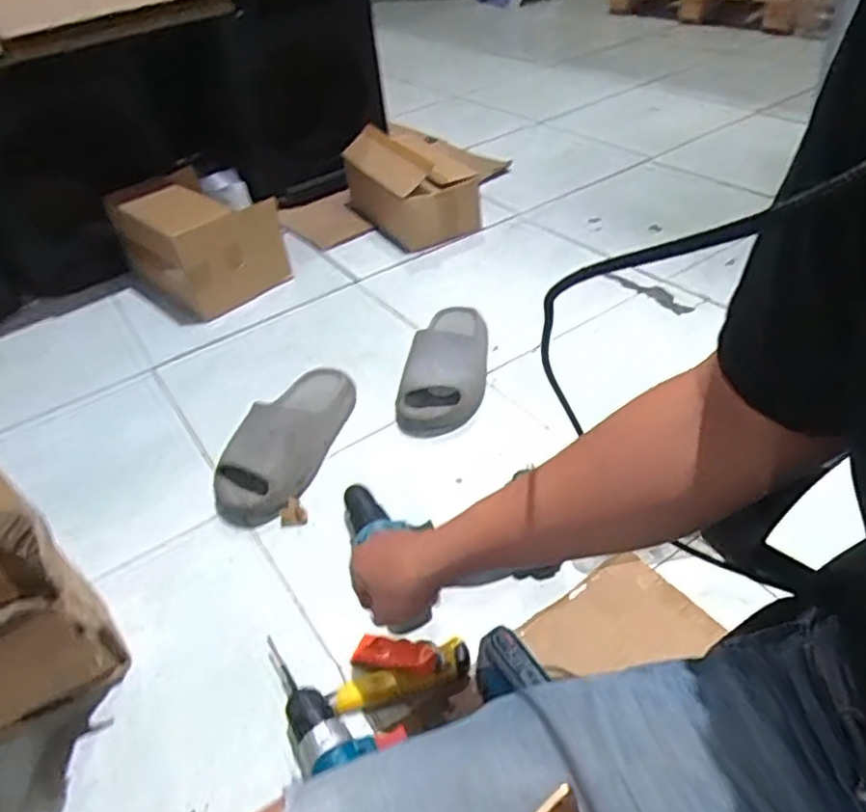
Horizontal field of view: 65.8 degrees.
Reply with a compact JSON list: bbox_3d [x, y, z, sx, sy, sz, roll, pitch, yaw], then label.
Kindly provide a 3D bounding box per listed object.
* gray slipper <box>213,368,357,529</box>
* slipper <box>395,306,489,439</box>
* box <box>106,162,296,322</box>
[{"bbox_3d":[-0.193,0.036,0.915,0.110,0.082,0.283,12,43,22],"label":"gray slipper"},{"bbox_3d":[0.021,-0.068,1.007,0.119,0.081,0.256,1,40,11],"label":"slipper"},{"bbox_3d":[-0.448,-0.321,1.292,0.324,0.181,0.220,27,50,35],"label":"box"}]

